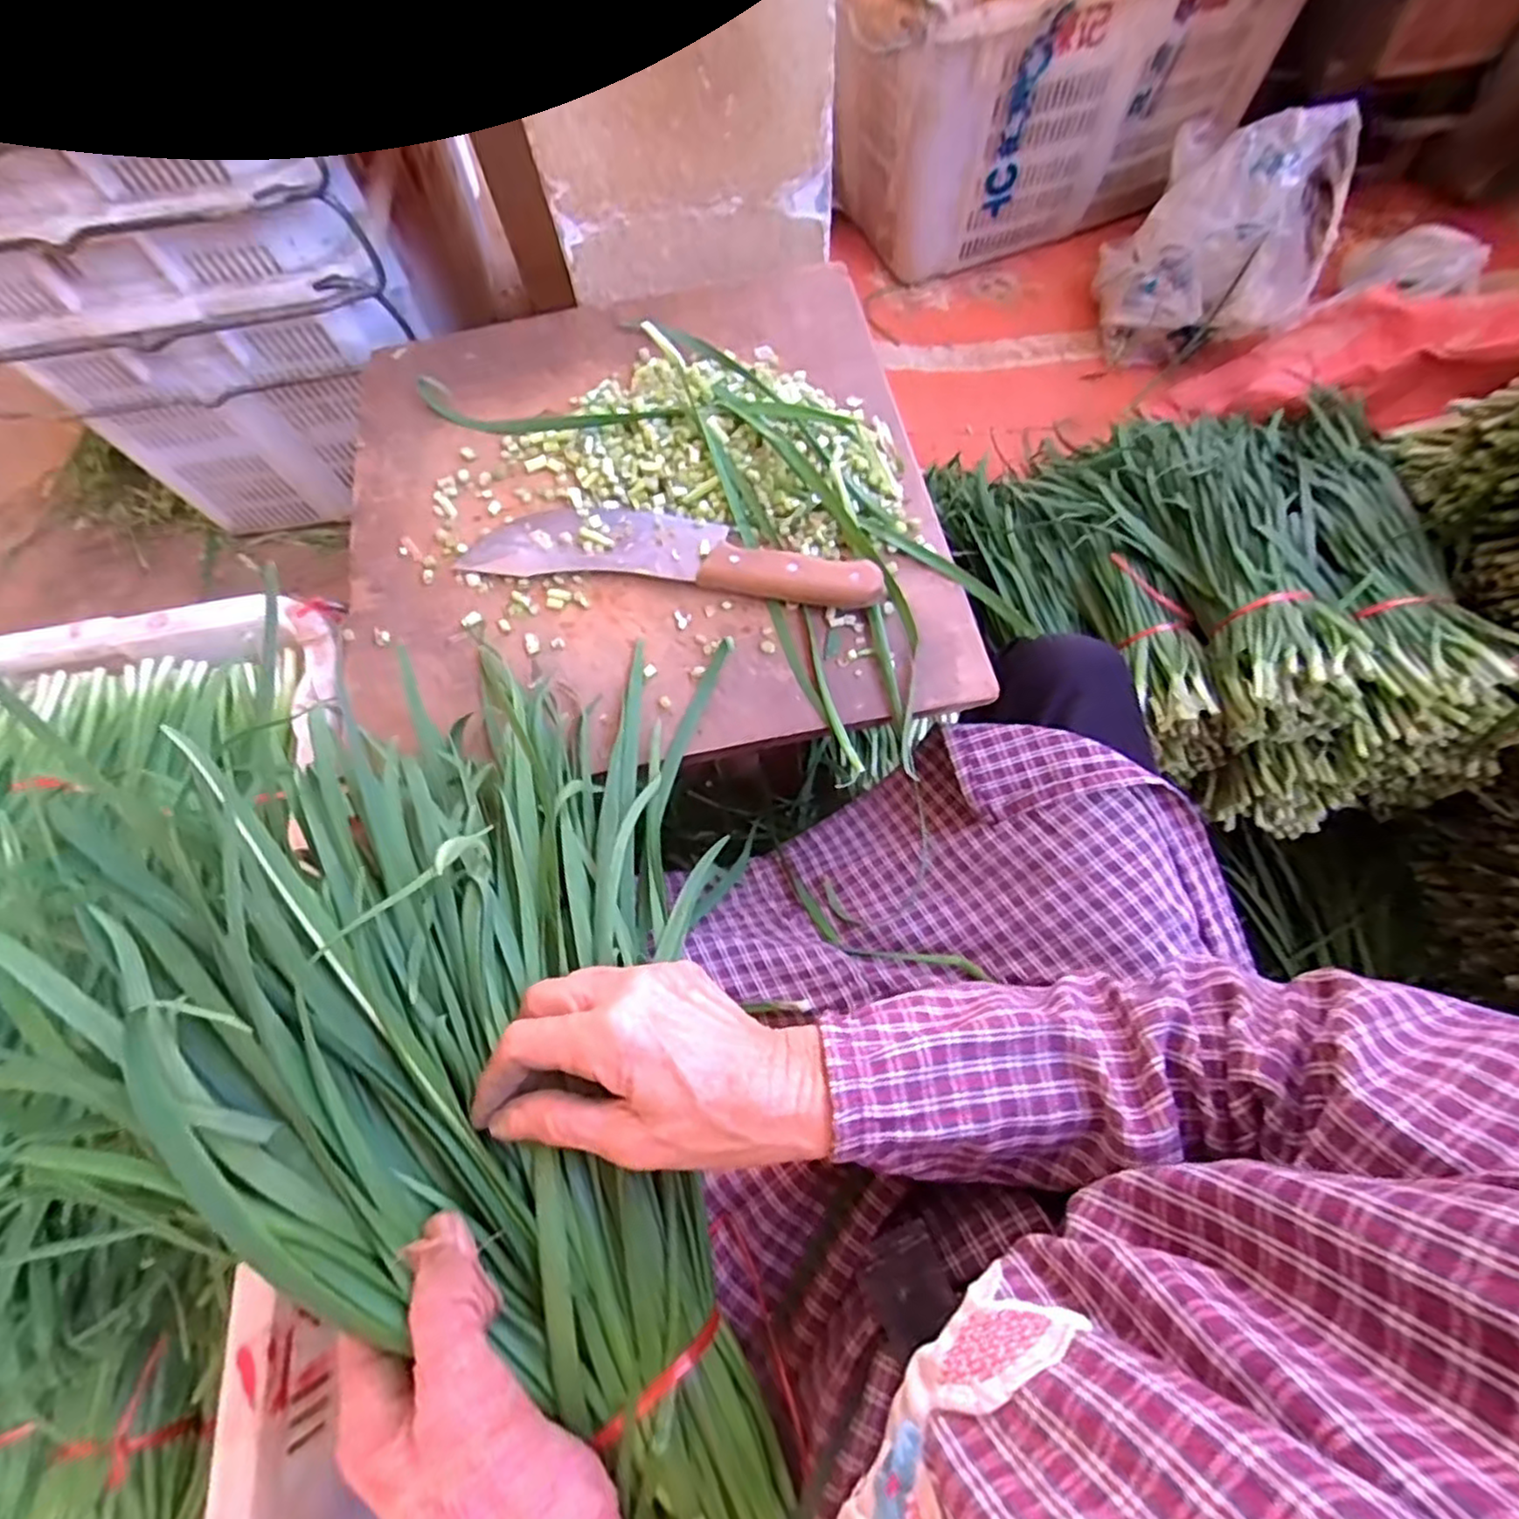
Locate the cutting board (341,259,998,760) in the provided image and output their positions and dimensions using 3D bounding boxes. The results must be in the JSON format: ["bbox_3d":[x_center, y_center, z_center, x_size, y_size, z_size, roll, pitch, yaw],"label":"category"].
[{"bbox_3d":[-0.093,-0.193,0.506,0.413,0.032,0.416,-12,68,-1],"label":"cutting board"}]

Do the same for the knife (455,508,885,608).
[{"bbox_3d":[-0.062,-0.146,0.481,0.287,0.038,0.060,9,67,5],"label":"knife"}]

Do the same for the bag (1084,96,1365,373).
[{"bbox_3d":[0.634,-0.713,0.967,0.275,0.238,0.269,28,72,15],"label":"bag"}]

